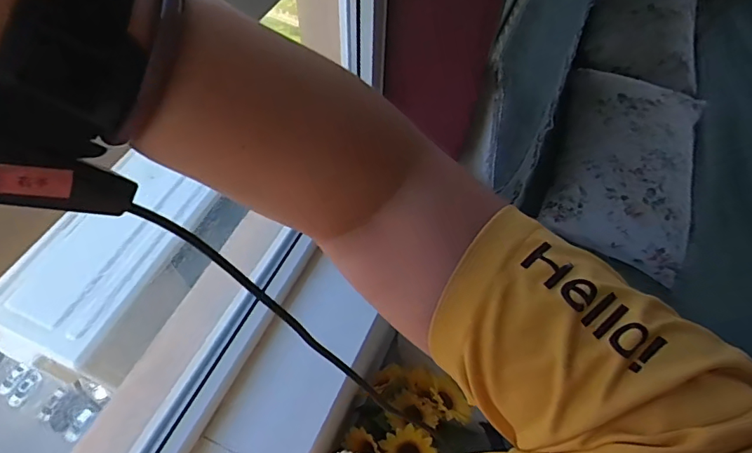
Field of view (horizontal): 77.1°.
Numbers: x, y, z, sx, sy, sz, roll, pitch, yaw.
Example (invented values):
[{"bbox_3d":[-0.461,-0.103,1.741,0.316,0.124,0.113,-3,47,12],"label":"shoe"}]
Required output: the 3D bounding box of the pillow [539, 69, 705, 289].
[{"bbox_3d":[0.665,-0.179,1.255,0.361,0.138,0.559,17,58,9],"label":"pillow"}]

